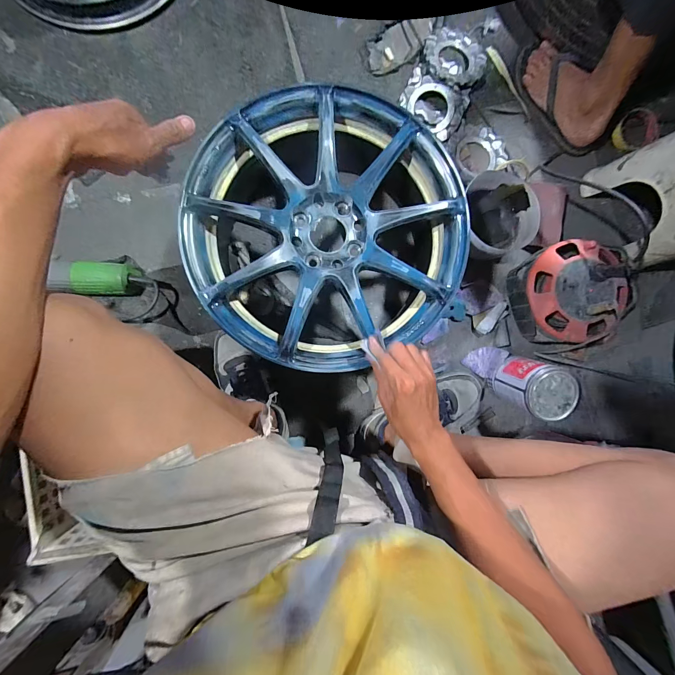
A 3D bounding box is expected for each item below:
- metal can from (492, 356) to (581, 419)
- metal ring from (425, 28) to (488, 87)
[{"bbox_3d":[0.392,0.100,0.645,0.112,0.124,0.104,0,91,-3],"label":"metal can"},{"bbox_3d":[0.252,-0.600,0.678,0.135,0.020,0.126,0,91,-3],"label":"metal ring"}]

